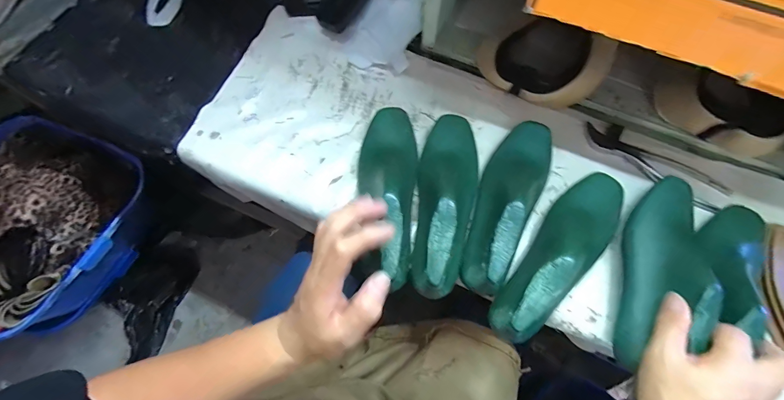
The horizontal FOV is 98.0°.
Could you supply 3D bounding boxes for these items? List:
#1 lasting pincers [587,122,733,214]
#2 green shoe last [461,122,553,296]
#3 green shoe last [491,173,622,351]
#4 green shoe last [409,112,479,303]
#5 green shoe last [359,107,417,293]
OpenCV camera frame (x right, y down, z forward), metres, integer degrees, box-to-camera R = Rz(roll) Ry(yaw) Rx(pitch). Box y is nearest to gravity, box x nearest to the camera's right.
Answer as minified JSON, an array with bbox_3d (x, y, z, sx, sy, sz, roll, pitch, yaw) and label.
[{"bbox_3d":[0.356,-0.050,0.461,0.189,0.021,0.060,35,74,12],"label":"lasting pincers"},{"bbox_3d":[0.144,-0.004,0.414,0.069,0.071,0.233,25,72,9],"label":"green shoe last"},{"bbox_3d":[0.199,0.059,0.391,0.072,0.070,0.238,41,75,14],"label":"green shoe last"},{"bbox_3d":[0.069,-0.008,0.412,0.072,0.067,0.234,8,70,3],"label":"green shoe last"},{"bbox_3d":[-0.005,-0.013,0.418,0.071,0.076,0.230,0,70,0],"label":"green shoe last"}]

